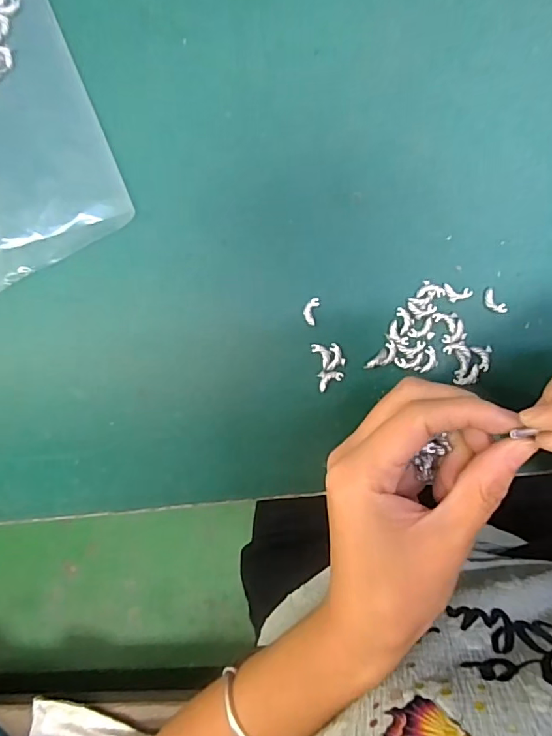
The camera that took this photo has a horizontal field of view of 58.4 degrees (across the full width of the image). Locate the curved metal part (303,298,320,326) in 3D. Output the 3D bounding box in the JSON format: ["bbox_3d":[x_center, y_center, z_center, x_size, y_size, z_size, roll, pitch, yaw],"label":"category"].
[{"bbox_3d":[0.019,-0.030,0.262,0.007,0.004,0.015,15,97,3],"label":"curved metal part"}]

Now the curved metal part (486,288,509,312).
[{"bbox_3d":[0.112,-0.033,0.252,0.007,0.004,0.014,-43,91,8],"label":"curved metal part"}]

